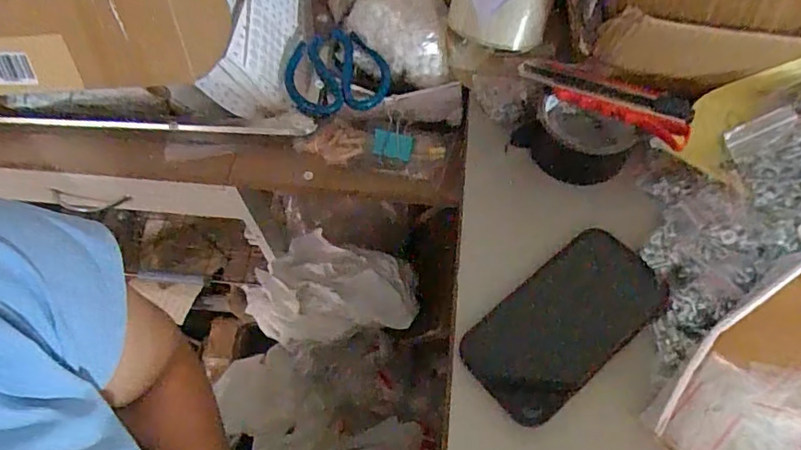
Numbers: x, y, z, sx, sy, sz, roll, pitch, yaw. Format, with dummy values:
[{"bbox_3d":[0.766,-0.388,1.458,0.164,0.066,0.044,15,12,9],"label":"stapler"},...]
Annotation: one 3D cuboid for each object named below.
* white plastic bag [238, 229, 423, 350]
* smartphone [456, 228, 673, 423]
[{"bbox_3d":[-0.105,0.089,0.774,0.247,0.062,0.152,-7,60,-1],"label":"white plastic bag"},{"bbox_3d":[0.125,0.071,0.401,0.160,0.011,0.080,-38,64,-17],"label":"smartphone"}]

